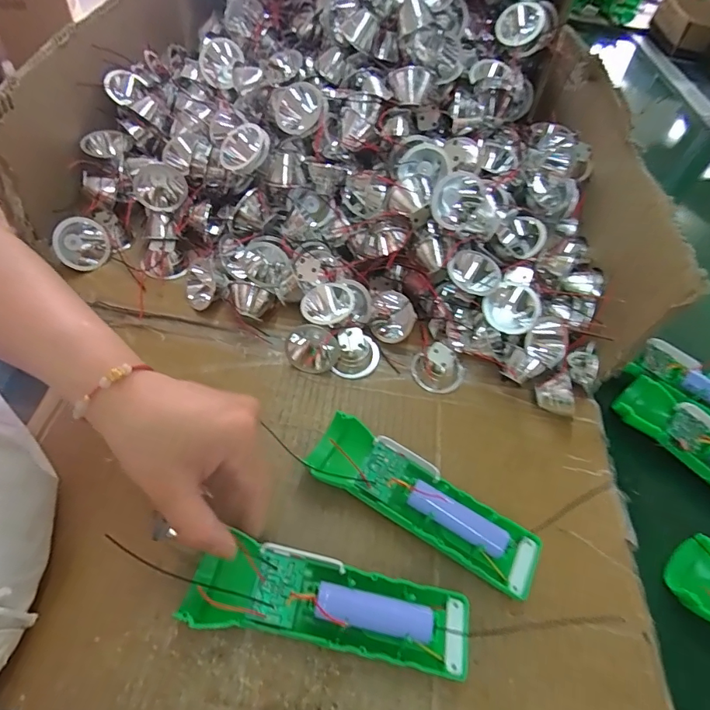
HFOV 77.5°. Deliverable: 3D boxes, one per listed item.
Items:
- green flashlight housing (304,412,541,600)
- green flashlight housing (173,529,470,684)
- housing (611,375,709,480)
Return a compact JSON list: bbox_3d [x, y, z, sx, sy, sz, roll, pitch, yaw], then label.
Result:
[{"bbox_3d":[0.042,0.098,0.295,0.156,0.029,0.046,28,55,17],"label":"green flashlight housing"},{"bbox_3d":[-0.016,0.143,0.254,0.160,0.031,0.044,11,52,2],"label":"green flashlight housing"},{"bbox_3d":[0.285,0.080,0.348,0.052,0.018,0.158,-26,58,-22],"label":"housing"}]

